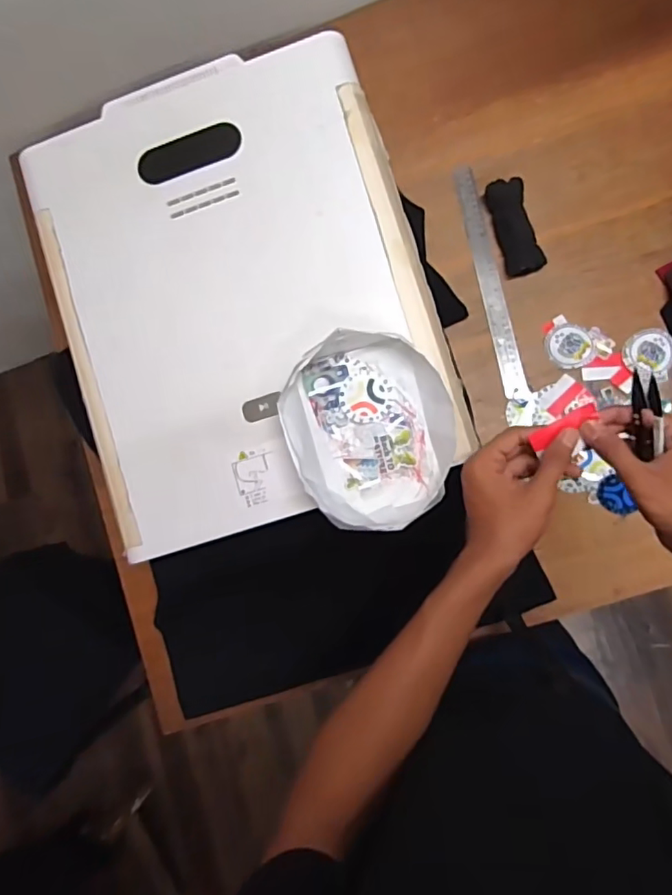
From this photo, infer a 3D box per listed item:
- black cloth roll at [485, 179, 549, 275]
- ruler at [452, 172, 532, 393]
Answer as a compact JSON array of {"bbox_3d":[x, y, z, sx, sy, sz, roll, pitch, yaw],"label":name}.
[{"bbox_3d":[0.238,-0.292,0.719,0.047,0.031,0.127,-16,85,5],"label":"black cloth roll"},{"bbox_3d":[0.208,-0.224,0.729,0.029,0.006,0.323,-13,86,4],"label":"ruler"}]

